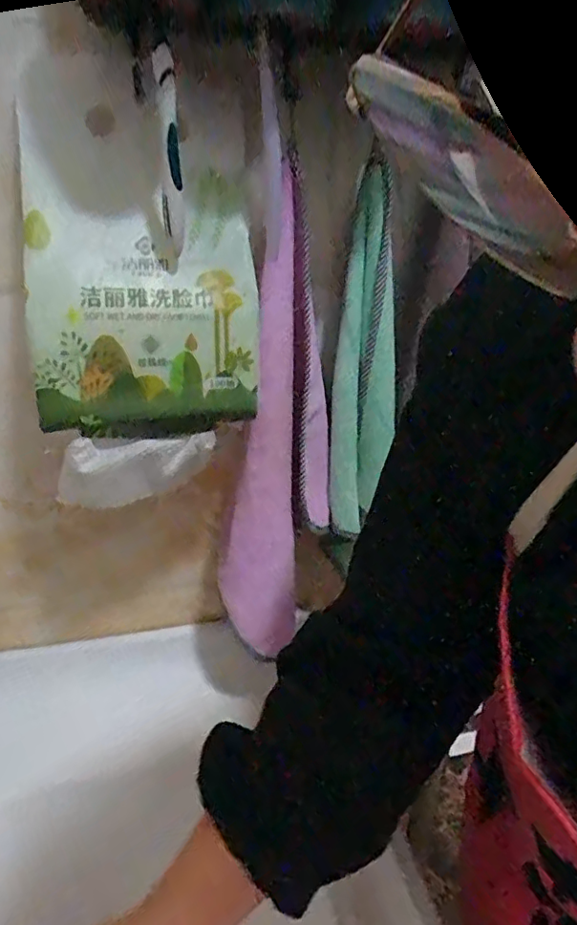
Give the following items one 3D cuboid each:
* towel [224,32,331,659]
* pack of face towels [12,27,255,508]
[{"bbox_3d":[-0.008,-0.044,0.456,0.057,0.420,0.118,14,27,27],"label":"towel"},{"bbox_3d":[-0.105,-0.122,0.404,0.153,0.275,0.081,-7,26,-18],"label":"pack of face towels"}]

